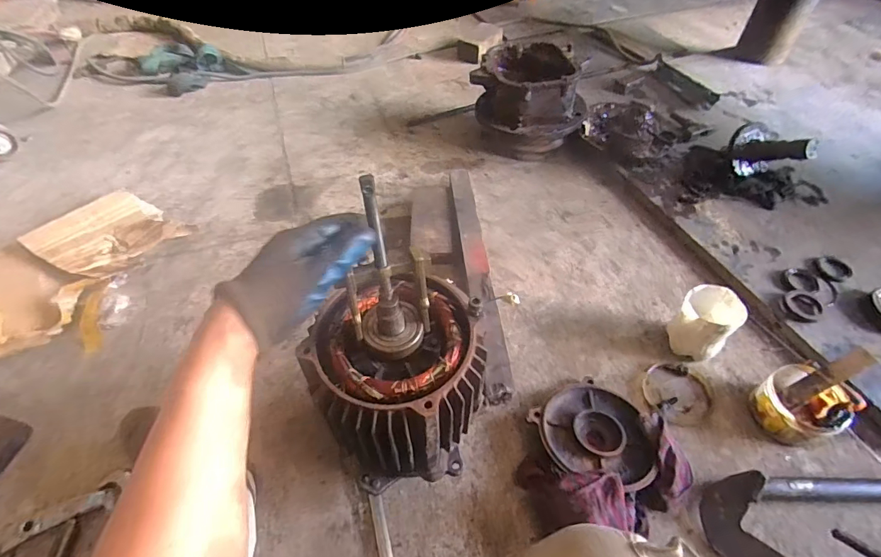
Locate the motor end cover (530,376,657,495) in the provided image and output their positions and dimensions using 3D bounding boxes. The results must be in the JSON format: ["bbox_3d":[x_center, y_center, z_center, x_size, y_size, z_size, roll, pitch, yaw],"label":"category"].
[{"bbox_3d":[0.245,0.249,0.715,0.170,0.045,0.184,-9,52,-7],"label":"motor end cover"}]

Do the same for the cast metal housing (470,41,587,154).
[{"bbox_3d":[0.241,-0.500,1.232,0.298,0.209,0.287,0,51,0],"label":"cast metal housing"}]

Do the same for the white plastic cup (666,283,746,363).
[{"bbox_3d":[0.478,0.087,0.803,0.095,0.129,0.088,32,58,23],"label":"white plastic cup"}]

